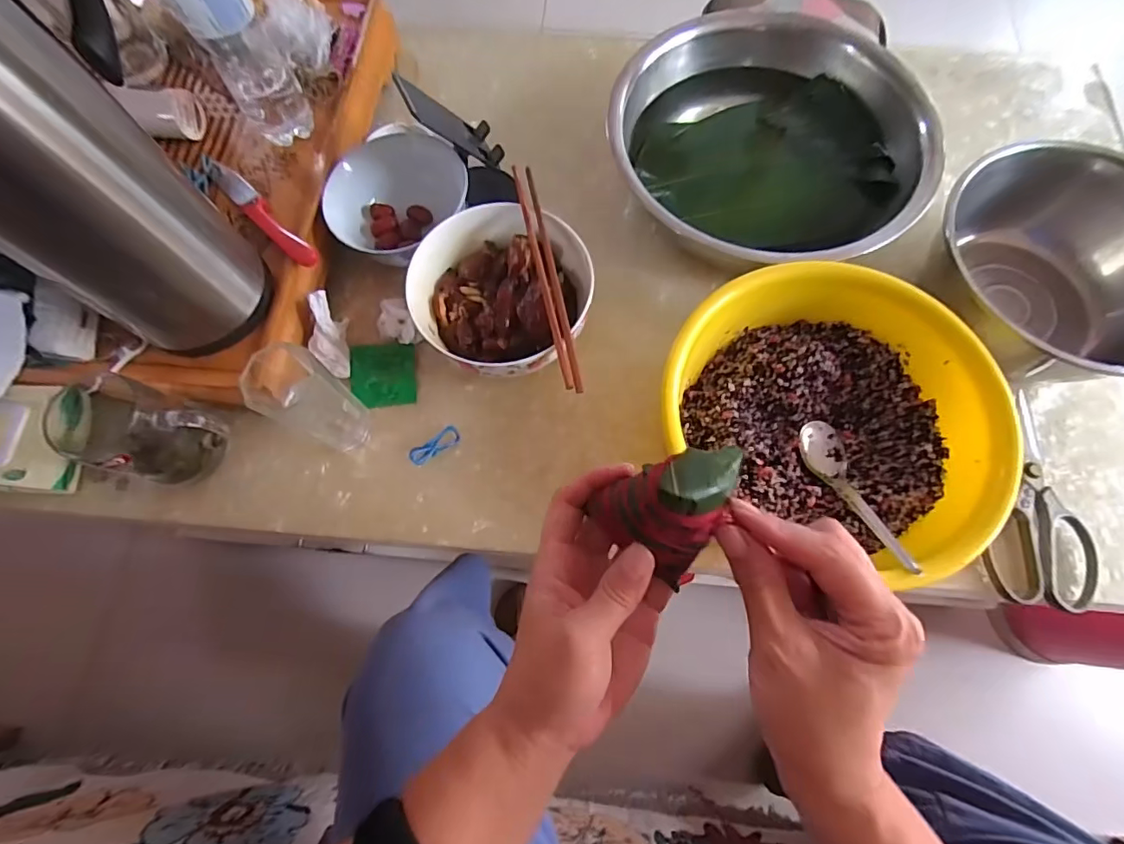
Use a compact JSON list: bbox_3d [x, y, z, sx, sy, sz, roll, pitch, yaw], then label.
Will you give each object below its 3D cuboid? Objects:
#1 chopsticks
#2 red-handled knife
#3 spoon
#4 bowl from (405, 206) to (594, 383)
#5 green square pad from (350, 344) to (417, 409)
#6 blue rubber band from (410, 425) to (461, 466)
[{"bbox_3d":[-0.013,-0.136,0.474,0.017,0.014,0.231,-12,71,-3],"label":"chopsticks"},{"bbox_3d":[-0.309,-0.217,0.524,0.024,0.020,0.197,-42,76,-12],"label":"red-handled knife"},{"bbox_3d":[0.244,0.060,0.433,0.040,0.028,0.148,-6,41,-1],"label":"spoon"},{"bbox_3d":[-0.057,-0.121,0.521,0.169,0.084,0.168,0,71,1],"label":"bowl"},{"bbox_3d":[-0.186,-0.049,0.540,0.065,0.013,0.069,-4,71,-1],"label":"green square pad"},{"bbox_3d":[-0.126,0.023,0.513,0.053,0.012,0.017,-36,74,-11],"label":"blue rubber band"}]

